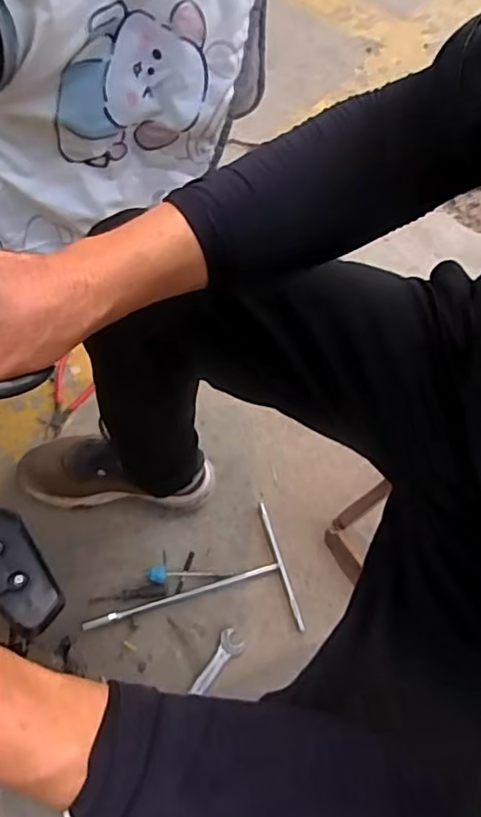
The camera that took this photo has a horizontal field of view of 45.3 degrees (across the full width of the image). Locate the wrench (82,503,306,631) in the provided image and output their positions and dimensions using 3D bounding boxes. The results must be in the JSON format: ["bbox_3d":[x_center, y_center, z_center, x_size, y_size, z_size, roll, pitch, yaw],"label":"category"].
[{"bbox_3d":[-0.075,0.262,0.821,0.291,0.011,0.179,-14,64,-10],"label":"wrench"}]

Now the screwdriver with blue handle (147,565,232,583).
[{"bbox_3d":[-0.073,0.235,0.823,0.121,0.018,0.025,-1,62,-4],"label":"screwdriver with blue handle"}]

